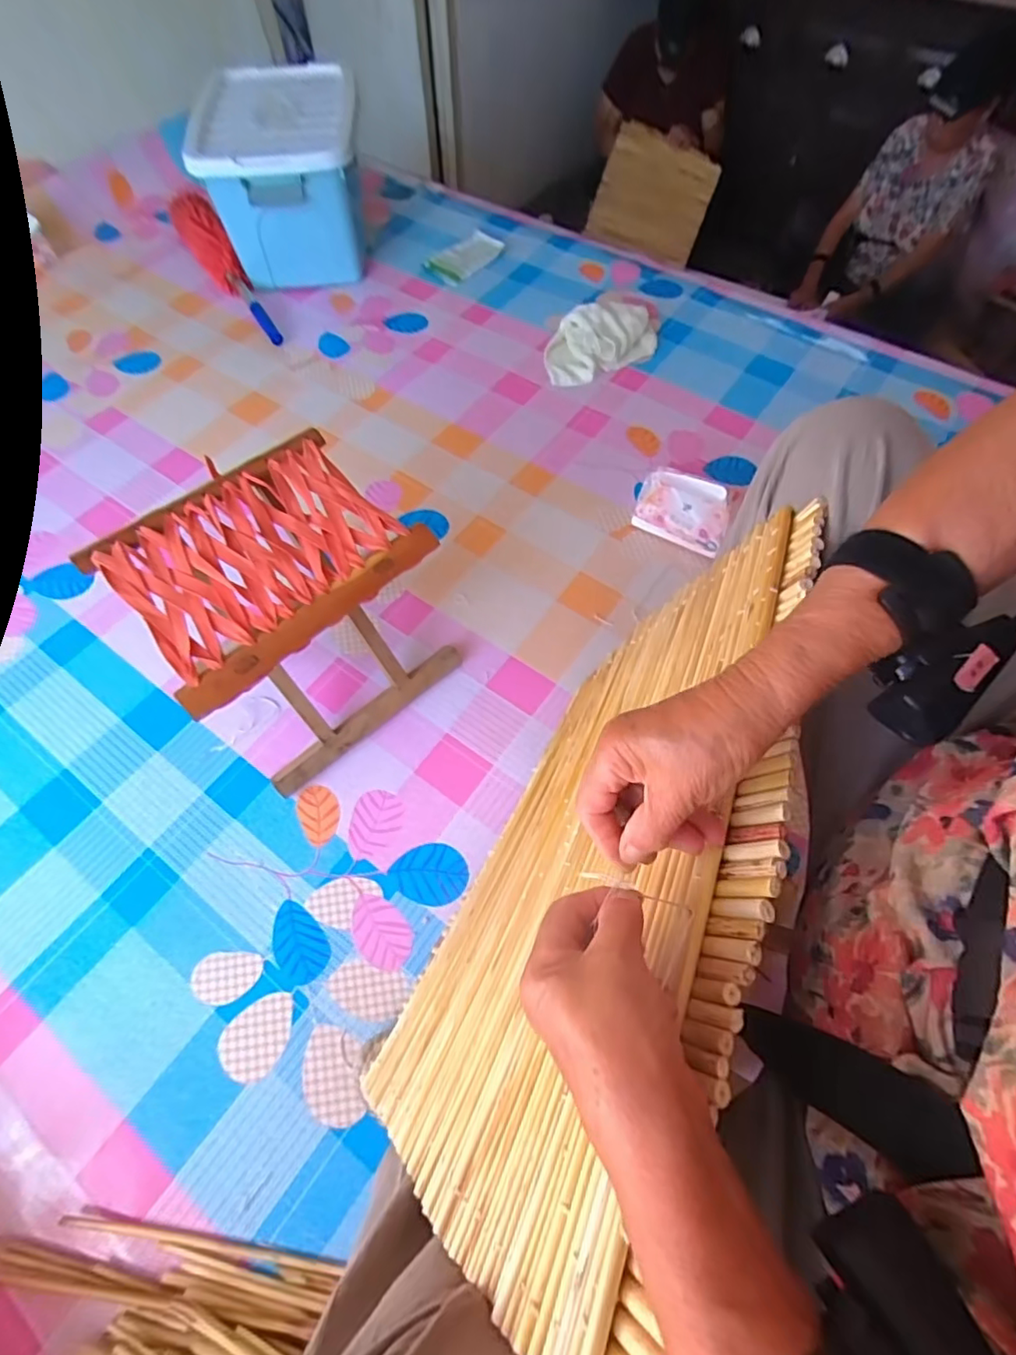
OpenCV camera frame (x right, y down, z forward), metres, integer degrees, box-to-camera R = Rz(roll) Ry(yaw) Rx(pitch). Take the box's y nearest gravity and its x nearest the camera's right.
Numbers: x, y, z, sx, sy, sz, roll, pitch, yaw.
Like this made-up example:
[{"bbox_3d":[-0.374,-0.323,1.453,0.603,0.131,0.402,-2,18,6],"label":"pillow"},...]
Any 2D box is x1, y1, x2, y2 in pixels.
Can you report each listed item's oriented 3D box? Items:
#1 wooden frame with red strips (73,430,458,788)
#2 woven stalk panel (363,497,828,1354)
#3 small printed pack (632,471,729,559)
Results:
[{"bbox_3d":[-0.252,-0.070,0.697,0.278,0.254,0.246,-39,70,-20],"label":"wooden frame with red strips"},{"bbox_3d":[0.050,0.129,0.485,0.026,0.448,0.493,33,65,-11],"label":"woven stalk panel"},{"bbox_3d":[0.265,-0.252,0.881,0.145,0.085,0.059,30,66,15],"label":"small printed pack"}]

